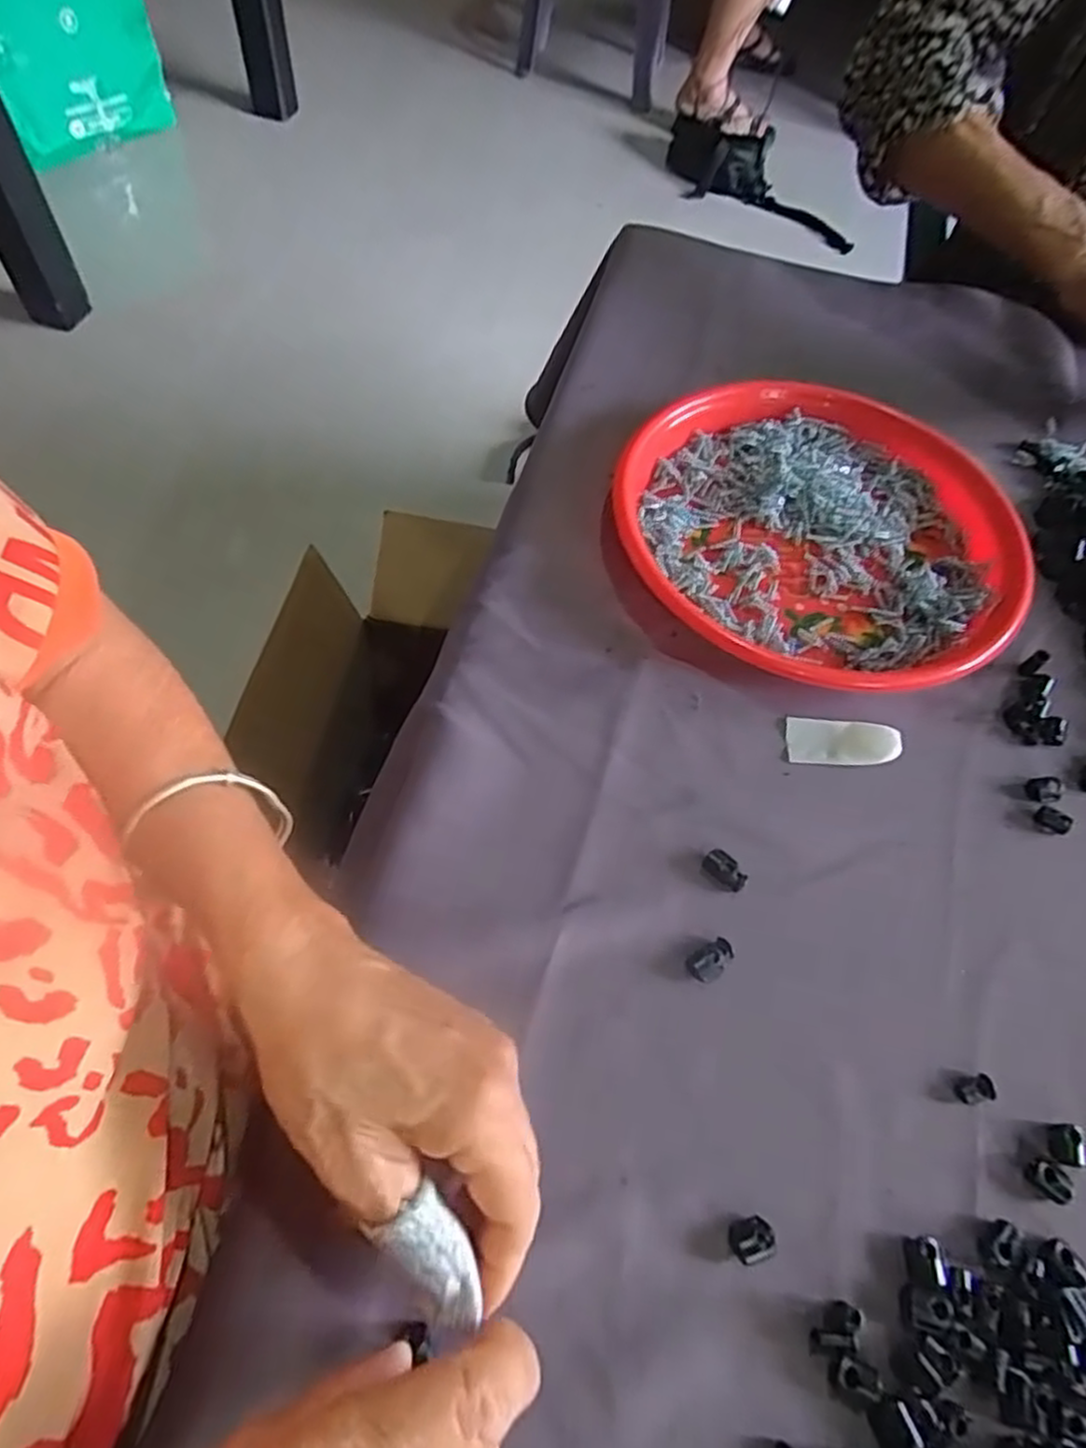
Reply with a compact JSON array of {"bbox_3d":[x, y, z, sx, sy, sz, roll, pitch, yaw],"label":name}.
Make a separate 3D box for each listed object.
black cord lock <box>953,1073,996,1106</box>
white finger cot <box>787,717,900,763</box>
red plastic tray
[{"bbox_3d":[0.177,0.150,0.305,0.017,0.006,0.010,-9,61,-9],"label":"black cord lock"},{"bbox_3d":[0.155,0.009,0.383,0.056,0.007,0.024,8,60,1],"label":"white finger cot"},{"bbox_3d":[0.161,-0.118,0.446,0.230,0.027,0.221,20,61,8],"label":"red plastic tray"}]

